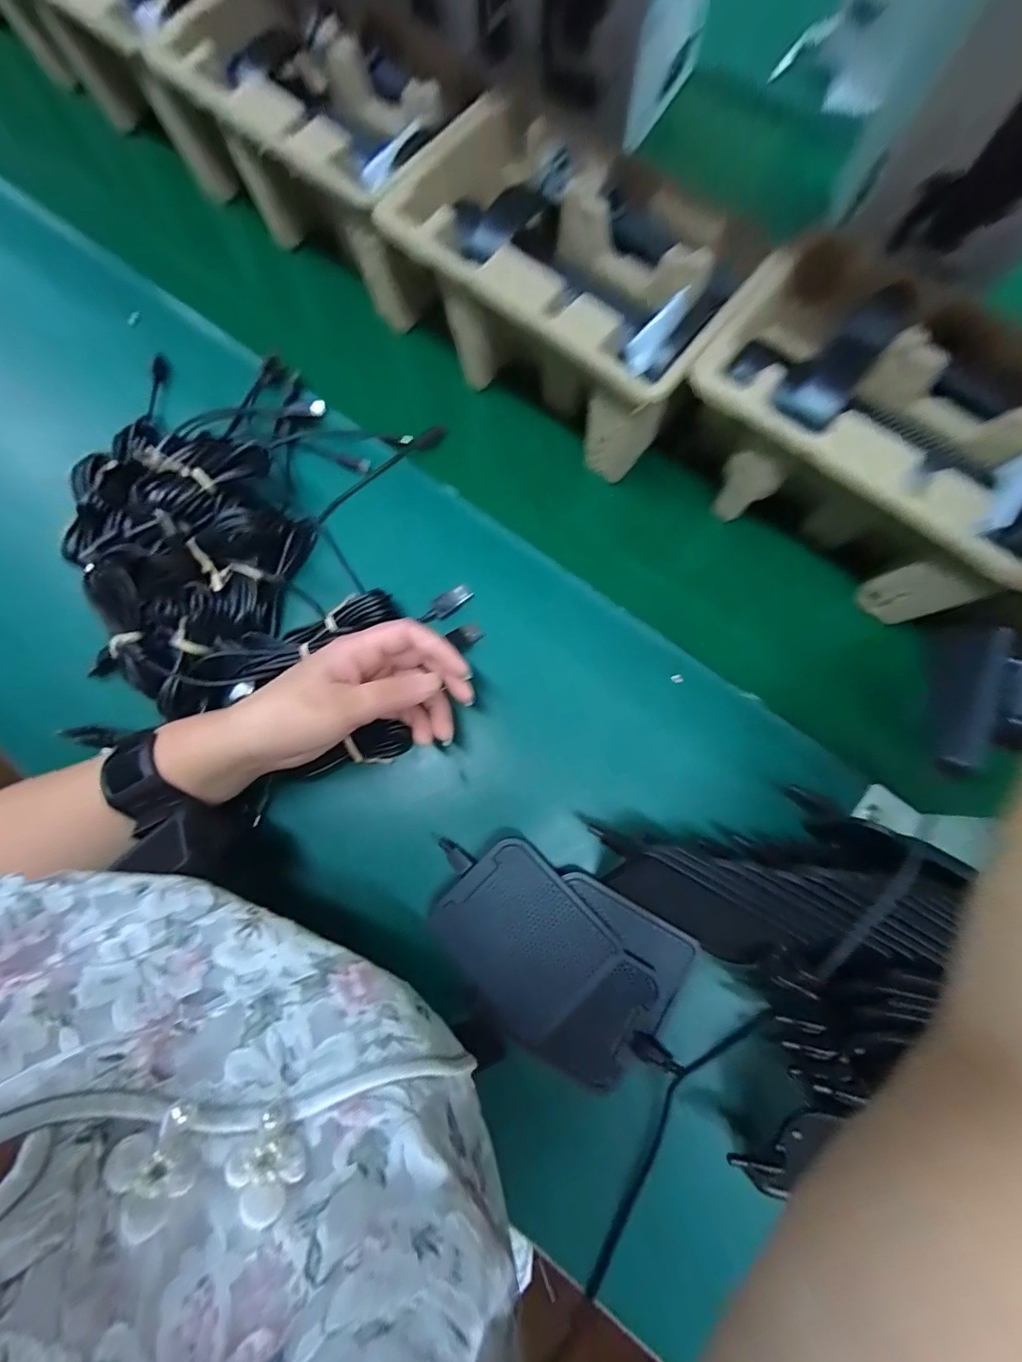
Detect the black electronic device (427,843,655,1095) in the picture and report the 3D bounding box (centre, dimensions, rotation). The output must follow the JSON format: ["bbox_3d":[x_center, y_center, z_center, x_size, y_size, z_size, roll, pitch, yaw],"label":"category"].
[{"bbox_3d":[0.022,0.172,0.300,0.141,0.020,0.081,43,84,8],"label":"black electronic device"}]

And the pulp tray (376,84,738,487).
[{"bbox_3d":[0.033,-0.270,0.351,0.229,0.100,0.136,38,83,8],"label":"pulp tray"}]

